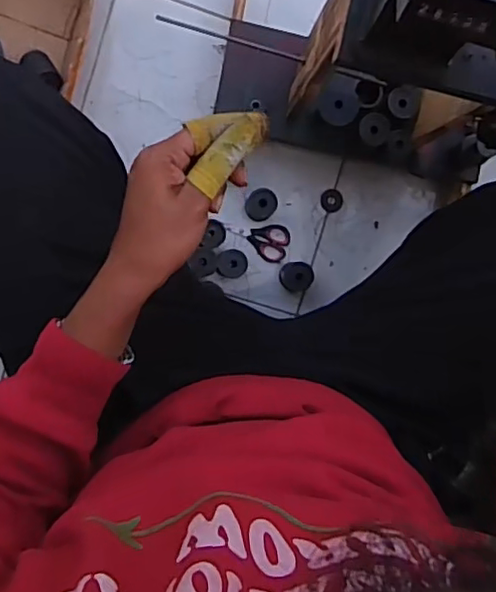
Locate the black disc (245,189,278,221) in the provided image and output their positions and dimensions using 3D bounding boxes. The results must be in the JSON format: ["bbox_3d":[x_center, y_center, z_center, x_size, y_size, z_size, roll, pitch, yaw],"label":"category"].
[{"bbox_3d":[0.020,-0.137,0.919,0.044,0.045,0.045,0,94,-6],"label":"black disc"}]

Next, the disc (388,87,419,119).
[{"bbox_3d":[0.215,-0.268,0.843,0.043,0.006,0.042,-3,113,-7],"label":"disc"}]

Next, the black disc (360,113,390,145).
[{"bbox_3d":[0.175,-0.230,0.841,0.042,0.010,0.042,0,93,-7],"label":"black disc"}]

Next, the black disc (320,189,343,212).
[{"bbox_3d":[0.132,-0.151,0.960,0.036,0.004,0.037,0,94,-6],"label":"black disc"}]

